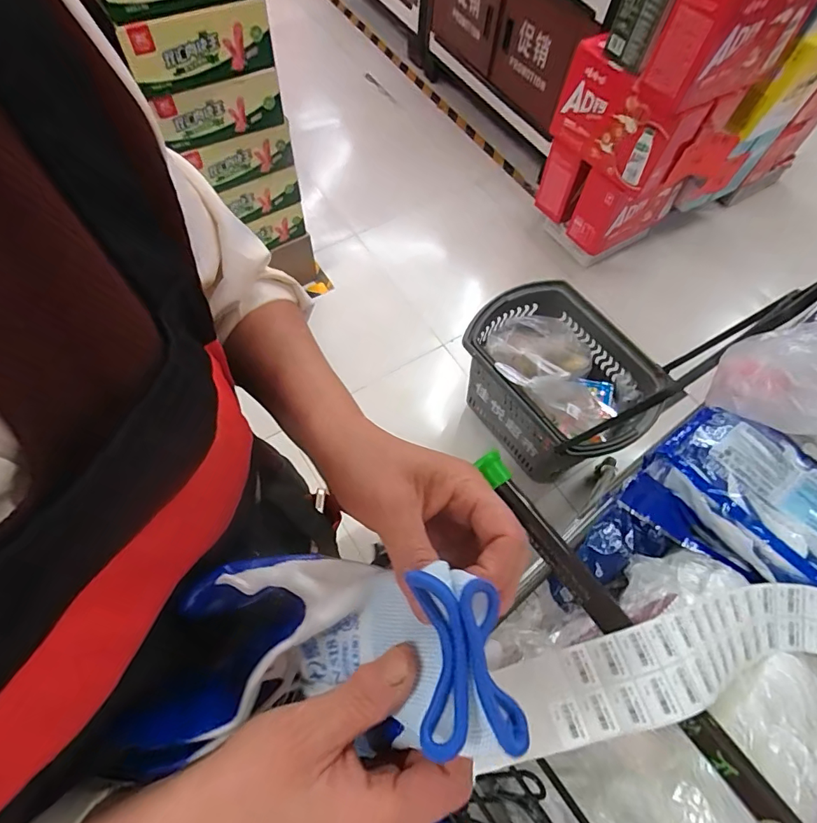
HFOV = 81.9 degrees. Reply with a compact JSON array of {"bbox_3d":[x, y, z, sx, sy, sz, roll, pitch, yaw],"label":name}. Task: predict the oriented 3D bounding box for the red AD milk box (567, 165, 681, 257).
[{"bbox_3d":[0.776,-0.740,1.668,0.341,0.258,0.159,-26,68,-14],"label":"red AD milk box"}]

